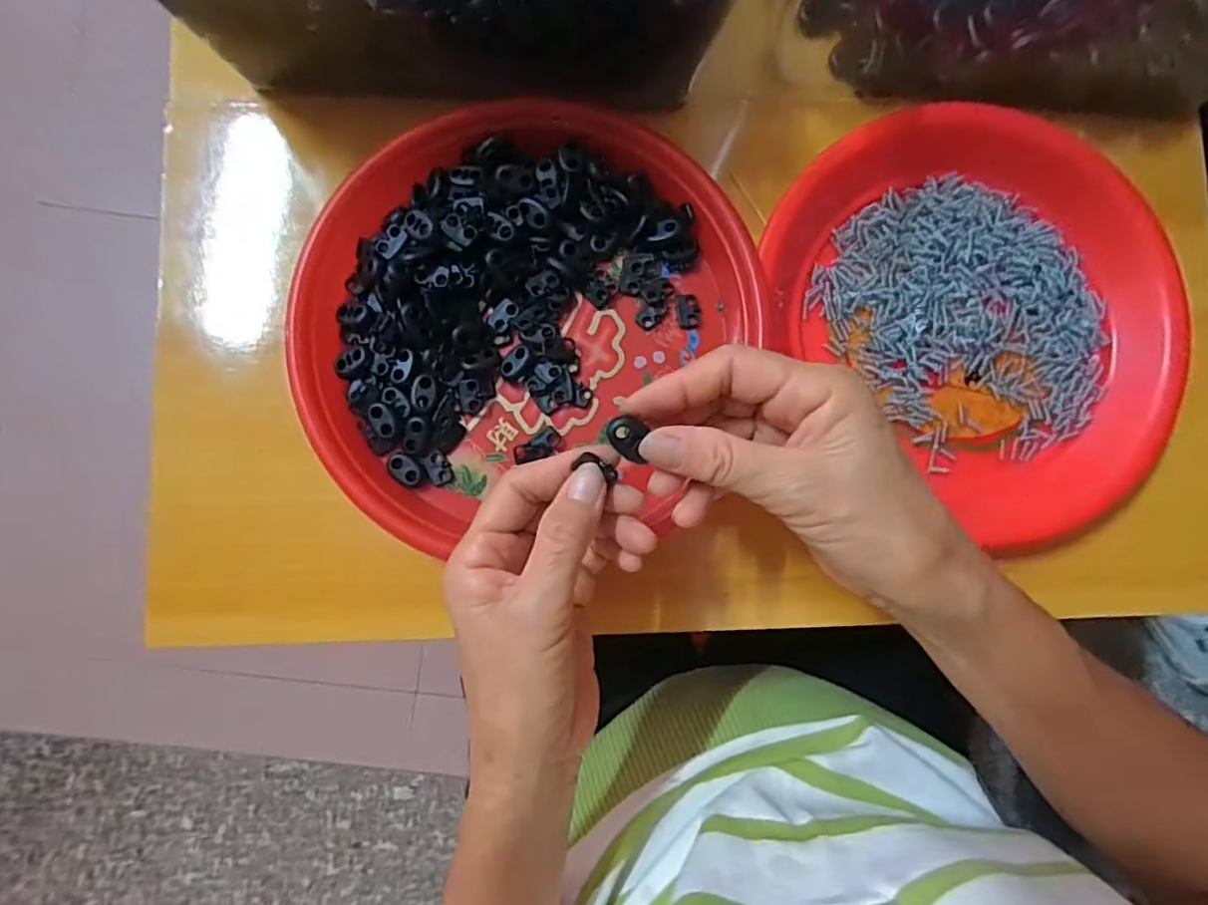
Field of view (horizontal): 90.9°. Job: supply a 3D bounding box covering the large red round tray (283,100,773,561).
[{"bbox_3d":[-0.038,-0.070,0.314,0.231,0.029,0.219,1,85,-2],"label":"large red round tray"}]

